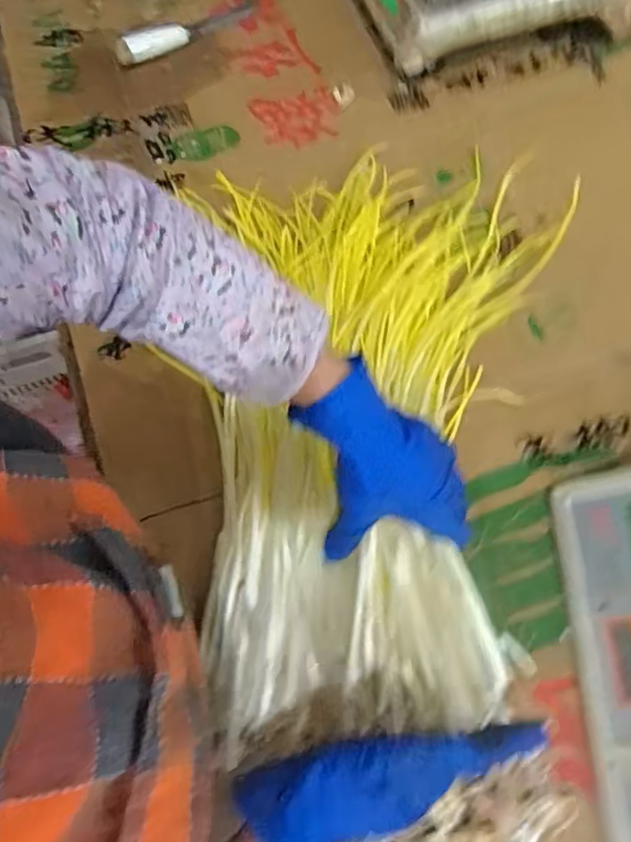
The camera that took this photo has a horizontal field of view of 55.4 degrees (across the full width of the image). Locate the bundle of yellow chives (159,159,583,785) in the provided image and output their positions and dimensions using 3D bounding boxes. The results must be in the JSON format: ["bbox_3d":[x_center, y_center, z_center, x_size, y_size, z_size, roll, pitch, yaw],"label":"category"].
[{"bbox_3d":[0.033,-0.014,0.524,0.307,0.078,0.545,9,64,1],"label":"bundle of yellow chives"}]

